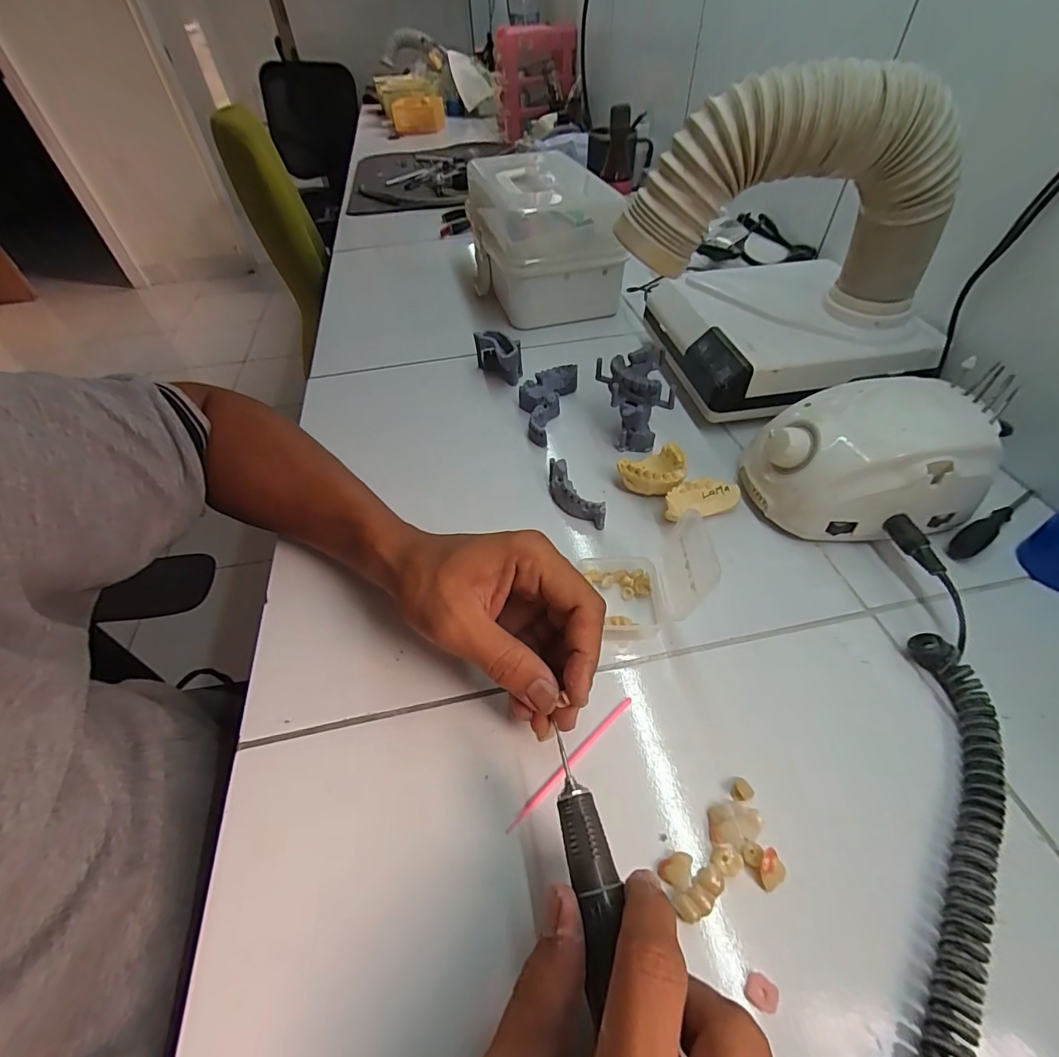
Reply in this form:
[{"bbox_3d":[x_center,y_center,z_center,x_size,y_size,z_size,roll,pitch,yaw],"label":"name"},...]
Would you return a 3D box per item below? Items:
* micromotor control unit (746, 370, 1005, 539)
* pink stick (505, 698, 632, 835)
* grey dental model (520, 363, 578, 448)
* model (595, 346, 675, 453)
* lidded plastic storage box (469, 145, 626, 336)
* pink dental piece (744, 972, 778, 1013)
[{"bbox_3d":[0.246,-0.049,0.355,0.142,0.085,0.096,-4,48,1],"label":"micromotor control unit"},{"bbox_3d":[0.024,0.127,0.259,0.097,0.004,0.005,-36,55,-24],"label":"pink stick"},{"bbox_3d":[0.012,-0.126,0.477,0.046,0.033,0.107,14,51,16],"label":"grey dental model"},{"bbox_3d":[0.095,-0.121,0.437,0.065,0.066,0.077,4,49,8],"label":"model"},{"bbox_3d":[0.012,-0.381,0.624,0.157,0.131,0.226,-12,50,-6],"label":"lidded plastic storage box"},{"bbox_3d":[0.097,0.193,0.196,0.012,0.005,0.011,-2,48,3],"label":"pink dental piece"}]

